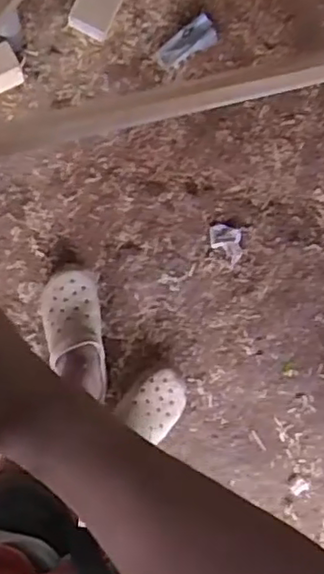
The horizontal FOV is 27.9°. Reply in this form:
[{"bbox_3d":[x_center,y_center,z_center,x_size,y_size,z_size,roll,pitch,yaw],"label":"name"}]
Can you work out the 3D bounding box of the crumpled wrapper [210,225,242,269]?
[{"bbox_3d":[0.127,-0.081,1.292,0.061,0.006,0.081,1,92,-4],"label":"crumpled wrapper"}]

